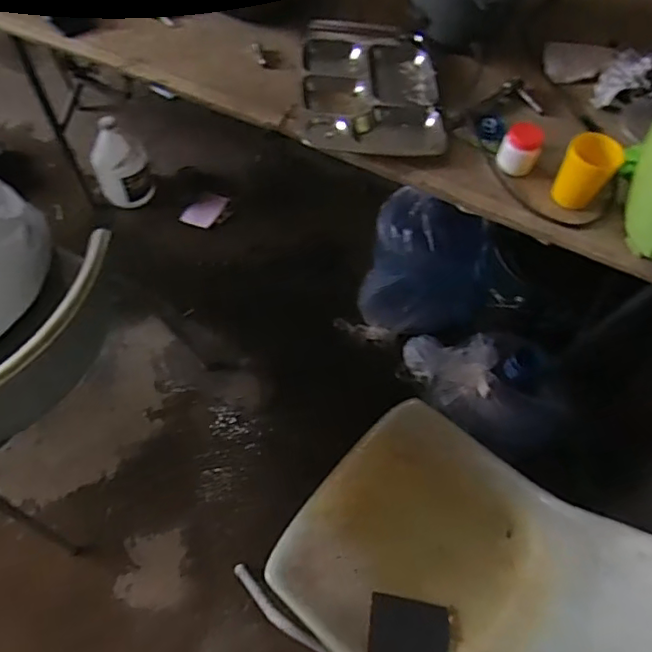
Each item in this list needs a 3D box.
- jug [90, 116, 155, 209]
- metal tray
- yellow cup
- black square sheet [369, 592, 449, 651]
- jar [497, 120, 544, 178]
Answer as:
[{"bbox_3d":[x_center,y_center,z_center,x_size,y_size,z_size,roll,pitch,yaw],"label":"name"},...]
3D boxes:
[{"bbox_3d":[-0.626,-0.500,1.751,0.156,0.302,0.181,-20,65,-13],"label":"jug"},{"bbox_3d":[0.083,-0.444,1.049,0.243,0.033,0.341,-1,62,-3],"label":"metal tray"},{"bbox_3d":[0.414,-0.247,0.922,0.079,0.090,0.074,40,67,16],"label":"yellow cup"},{"bbox_3d":[0.145,0.544,1.011,0.139,0.017,0.120,8,62,1],"label":"black square sheet"},{"bbox_3d":[0.325,-0.294,0.964,0.061,0.073,0.058,25,64,10],"label":"jar"}]

